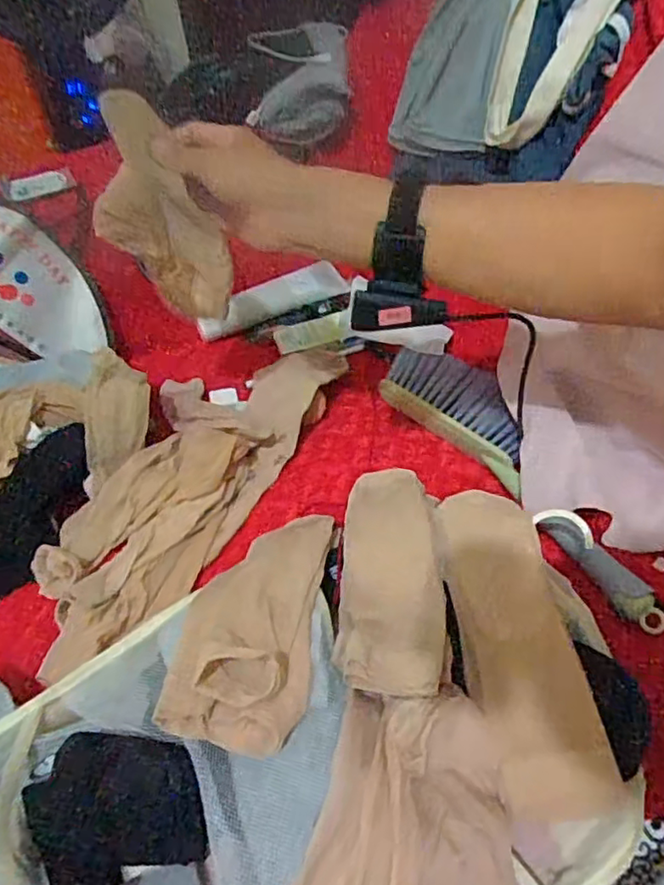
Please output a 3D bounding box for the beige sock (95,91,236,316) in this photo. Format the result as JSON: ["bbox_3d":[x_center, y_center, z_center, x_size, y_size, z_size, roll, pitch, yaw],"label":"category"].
[{"bbox_3d":[-0.143,-0.184,0.513,0.082,0.186,0.046,-2,43,23],"label":"beige sock"}]

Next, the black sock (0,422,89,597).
[{"bbox_3d":[-0.298,0.063,0.607,0.014,0.073,0.180,-8,51,55],"label":"black sock"}]

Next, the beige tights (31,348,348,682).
[{"bbox_3d":[-0.157,0.023,0.655,0.179,0.044,0.442,15,48,22],"label":"beige tights"}]

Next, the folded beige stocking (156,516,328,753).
[{"bbox_3d":[-0.059,0.113,0.468,0.098,0.052,0.225,0,44,8],"label":"folded beige stocking"}]

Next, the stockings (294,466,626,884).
[{"bbox_3d":[0.088,0.177,0.433,0.189,0.057,0.376,2,45,10],"label":"stockings"}]

